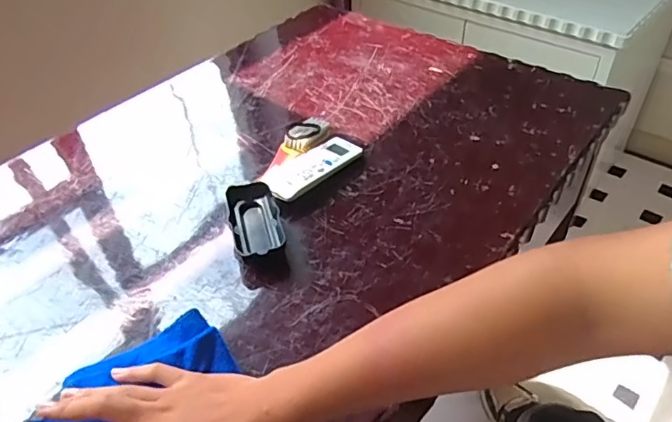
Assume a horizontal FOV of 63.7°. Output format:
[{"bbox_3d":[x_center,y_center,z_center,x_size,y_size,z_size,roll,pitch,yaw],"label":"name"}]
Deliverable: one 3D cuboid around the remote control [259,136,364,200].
[{"bbox_3d":[-0.030,-0.052,0.656,0.061,0.025,0.132,33,53,32],"label":"remote control"}]

